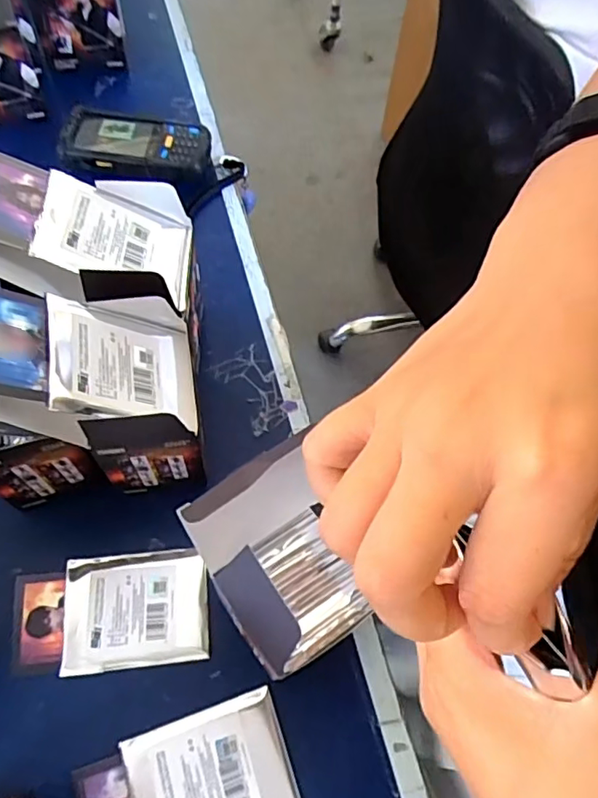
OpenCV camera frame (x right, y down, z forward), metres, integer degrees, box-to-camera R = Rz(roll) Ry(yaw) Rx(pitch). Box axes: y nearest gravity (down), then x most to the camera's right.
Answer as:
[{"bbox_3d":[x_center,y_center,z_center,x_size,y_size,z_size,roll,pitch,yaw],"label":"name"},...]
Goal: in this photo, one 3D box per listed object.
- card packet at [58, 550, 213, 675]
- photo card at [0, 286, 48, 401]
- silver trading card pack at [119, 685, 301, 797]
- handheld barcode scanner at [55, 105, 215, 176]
[{"bbox_3d":[-0.121,0.156,0.422,0.102,0.006,0.079,-5,64,-6],"label":"card packet"},{"bbox_3d":[-0.167,-0.034,0.321,0.046,0.004,0.069,11,59,-44],"label":"photo card"},{"bbox_3d":[-0.059,0.253,0.380,0.103,0.004,0.079,-16,66,-11],"label":"silver trading card pack"},{"bbox_3d":[-0.176,-0.270,0.613,0.158,0.035,0.074,12,63,1],"label":"handheld barcode scanner"}]

